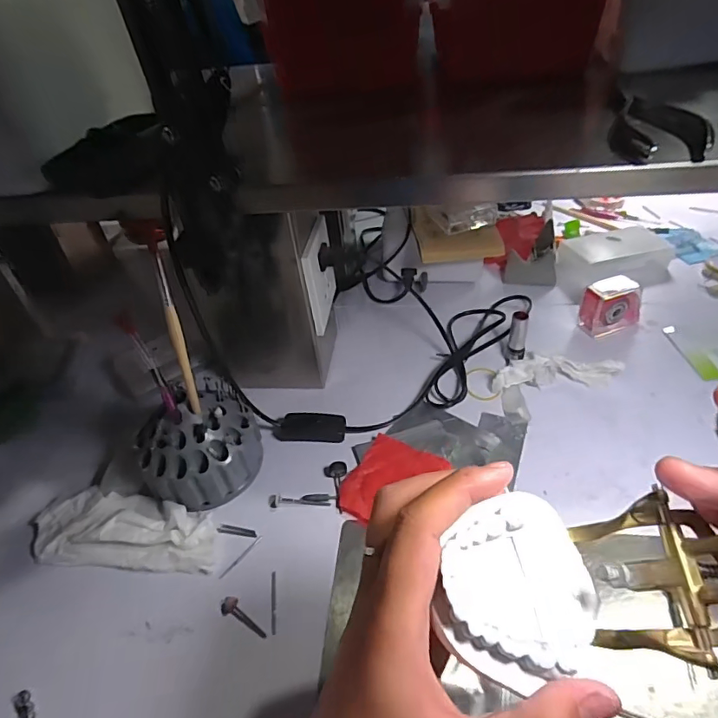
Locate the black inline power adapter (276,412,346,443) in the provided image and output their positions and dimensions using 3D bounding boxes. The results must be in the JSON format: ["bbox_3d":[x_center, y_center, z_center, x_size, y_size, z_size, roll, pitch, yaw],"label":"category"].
[{"bbox_3d":[-0.046,0.065,0.469,0.065,0.019,0.024,0,41,8],"label":"black inline power adapter"}]

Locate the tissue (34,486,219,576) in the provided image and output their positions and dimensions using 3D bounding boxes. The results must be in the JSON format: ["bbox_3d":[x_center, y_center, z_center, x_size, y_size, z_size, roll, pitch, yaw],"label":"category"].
[{"bbox_3d":[-0.194,0.142,0.405,0.161,0.017,0.060,-1,41,8],"label":"tissue"}]

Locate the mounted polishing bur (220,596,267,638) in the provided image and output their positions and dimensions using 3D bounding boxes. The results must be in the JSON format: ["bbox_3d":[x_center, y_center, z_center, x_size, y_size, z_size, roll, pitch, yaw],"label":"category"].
[{"bbox_3d":[-0.082,0.181,0.343,0.041,0.009,0.012,25,50,32],"label":"mounted polishing bur"}]

